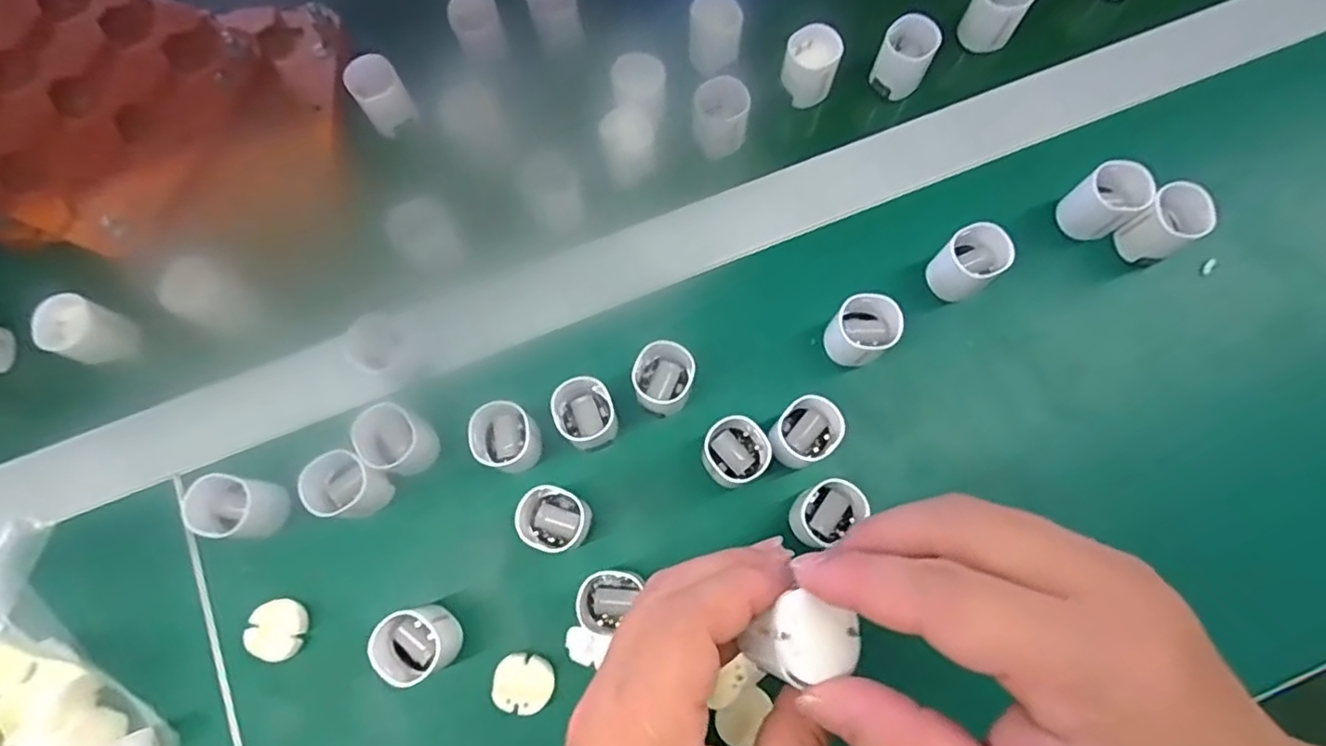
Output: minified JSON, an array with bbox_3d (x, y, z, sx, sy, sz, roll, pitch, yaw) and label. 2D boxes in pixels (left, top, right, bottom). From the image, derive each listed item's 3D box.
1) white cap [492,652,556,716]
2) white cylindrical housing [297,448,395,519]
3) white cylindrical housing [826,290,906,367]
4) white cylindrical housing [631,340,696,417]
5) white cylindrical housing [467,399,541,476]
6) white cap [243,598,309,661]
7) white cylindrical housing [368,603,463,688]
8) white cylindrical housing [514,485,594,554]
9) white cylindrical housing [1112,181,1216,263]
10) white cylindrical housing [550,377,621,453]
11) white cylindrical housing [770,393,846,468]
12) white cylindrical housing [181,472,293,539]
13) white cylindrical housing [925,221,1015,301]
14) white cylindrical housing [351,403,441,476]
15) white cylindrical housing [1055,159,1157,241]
[{"bbox_3d":[-0.065,0.145,0.314,0.028,0.009,0.024,18,79,4],"label":"white cap"},{"bbox_3d":[-0.152,0.054,0.324,0.032,0.031,0.030,0,78,0],"label":"white cylindrical housing"},{"bbox_3d":[0.100,-0.022,0.340,0.029,0.034,0.030,0,78,0],"label":"white cylindrical housing"},{"bbox_3d":[0.000,0.003,0.335,0.028,0.031,0.032,16,79,4],"label":"white cylindrical housing"},{"bbox_3d":[-0.077,0.031,0.328,0.027,0.028,0.032,-11,79,-2],"label":"white cylindrical housing"},{"bbox_3d":[-0.184,0.122,0.322,0.024,0.010,0.026,0,78,0],"label":"white cap"},{"bbox_3d":[-0.112,0.123,0.307,0.028,0.035,0.031,-25,79,-5],"label":"white cylindrical housing"},{"bbox_3d":[-0.052,0.070,0.323,0.034,0.026,0.028,38,81,7],"label":"white cylindrical housing"},{"bbox_3d":[0.257,-0.076,0.348,0.028,0.038,0.029,0,78,0],"label":"white cylindrical housing"},{"bbox_3d":[-0.038,0.020,0.333,0.027,0.030,0.031,-19,79,-4],"label":"white cylindrical housing"},{"bbox_3d":[0.068,0.030,0.329,0.032,0.035,0.028,-28,80,-5],"label":"white cylindrical housing"},{"bbox_3d":[-0.203,0.065,0.325,0.033,0.037,0.028,5,78,1],"label":"white cylindrical housing"},{"bbox_3d":[0.157,-0.057,0.347,0.029,0.033,0.028,0,78,0],"label":"white cylindrical housing"},{"bbox_3d":[-0.130,0.033,0.328,0.032,0.027,0.026,39,81,8],"label":"white cylindrical housing"},{"bbox_3d":[0.230,-0.089,0.353,0.029,0.039,0.030,0,78,0],"label":"white cylindrical housing"}]

